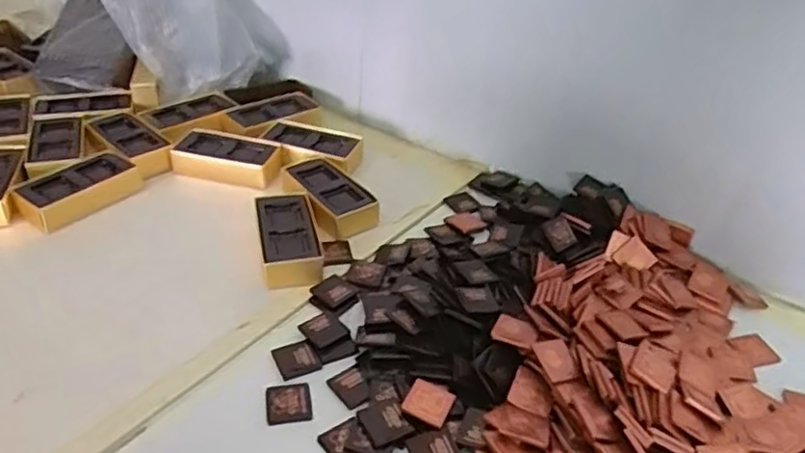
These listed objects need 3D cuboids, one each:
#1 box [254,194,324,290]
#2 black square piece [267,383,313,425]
[{"bbox_3d":[-0.111,0.009,0.648,0.056,0.025,0.112,-6,38,-14],"label":"box"},{"bbox_3d":[-0.087,0.134,0.505,0.034,0.004,0.034,-5,37,-13],"label":"black square piece"}]

